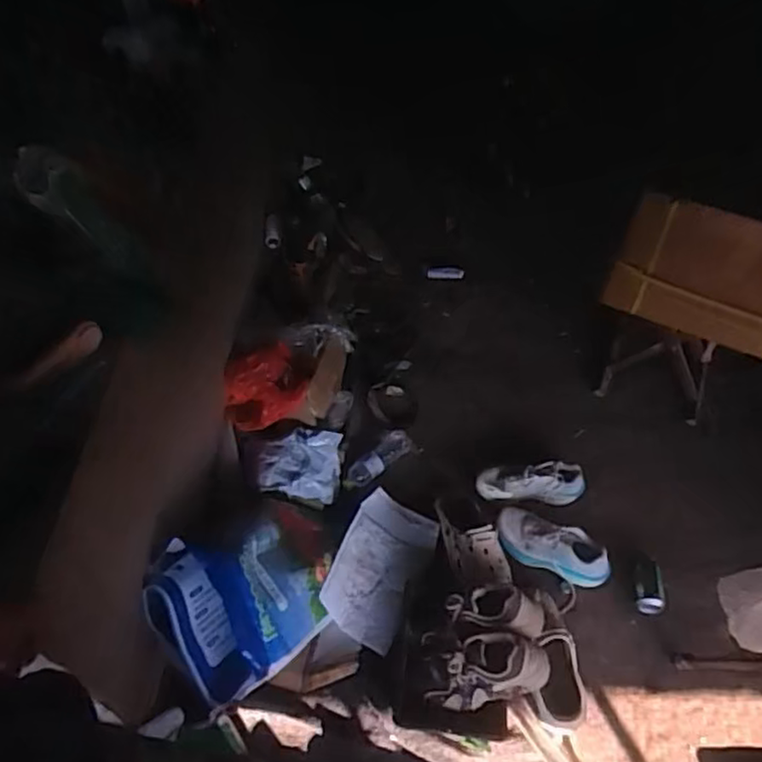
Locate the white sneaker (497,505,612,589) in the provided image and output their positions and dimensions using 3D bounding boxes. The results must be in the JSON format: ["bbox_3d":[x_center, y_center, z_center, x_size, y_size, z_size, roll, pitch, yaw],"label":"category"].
[{"bbox_3d":[0.412,0.394,1.578,0.266,0.098,0.108,17,50,16],"label":"white sneaker"}]

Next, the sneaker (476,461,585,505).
[{"bbox_3d":[0.383,0.262,1.704,0.263,0.112,0.097,1,47,2],"label":"sneaker"}]

